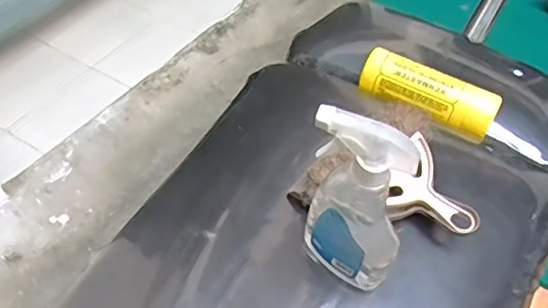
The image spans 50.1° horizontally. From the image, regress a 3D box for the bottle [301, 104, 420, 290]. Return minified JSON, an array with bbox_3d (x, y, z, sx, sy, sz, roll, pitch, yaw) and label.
[{"bbox_3d":[0.080,0.045,0.551,0.101,0.218,0.049,21,49,12],"label":"bottle"}]

